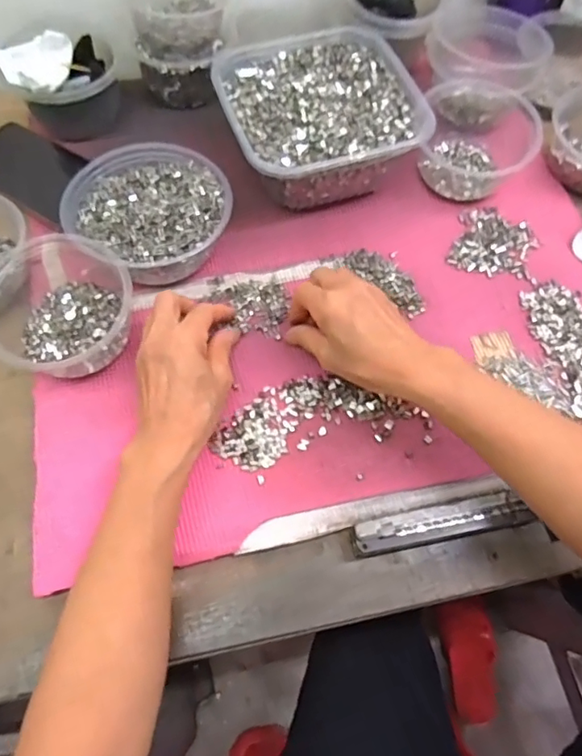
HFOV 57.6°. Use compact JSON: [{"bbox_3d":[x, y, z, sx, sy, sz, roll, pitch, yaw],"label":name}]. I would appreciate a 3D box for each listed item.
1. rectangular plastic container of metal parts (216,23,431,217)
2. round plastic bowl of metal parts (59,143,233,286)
[{"bbox_3d":[0.022,-0.251,0.516,0.172,0.069,0.175,-21,69,-11],"label":"rectangular plastic container of metal parts"},{"bbox_3d":[-0.127,-0.148,0.472,0.145,0.054,0.122,32,69,11],"label":"round plastic bowl of metal parts"}]

